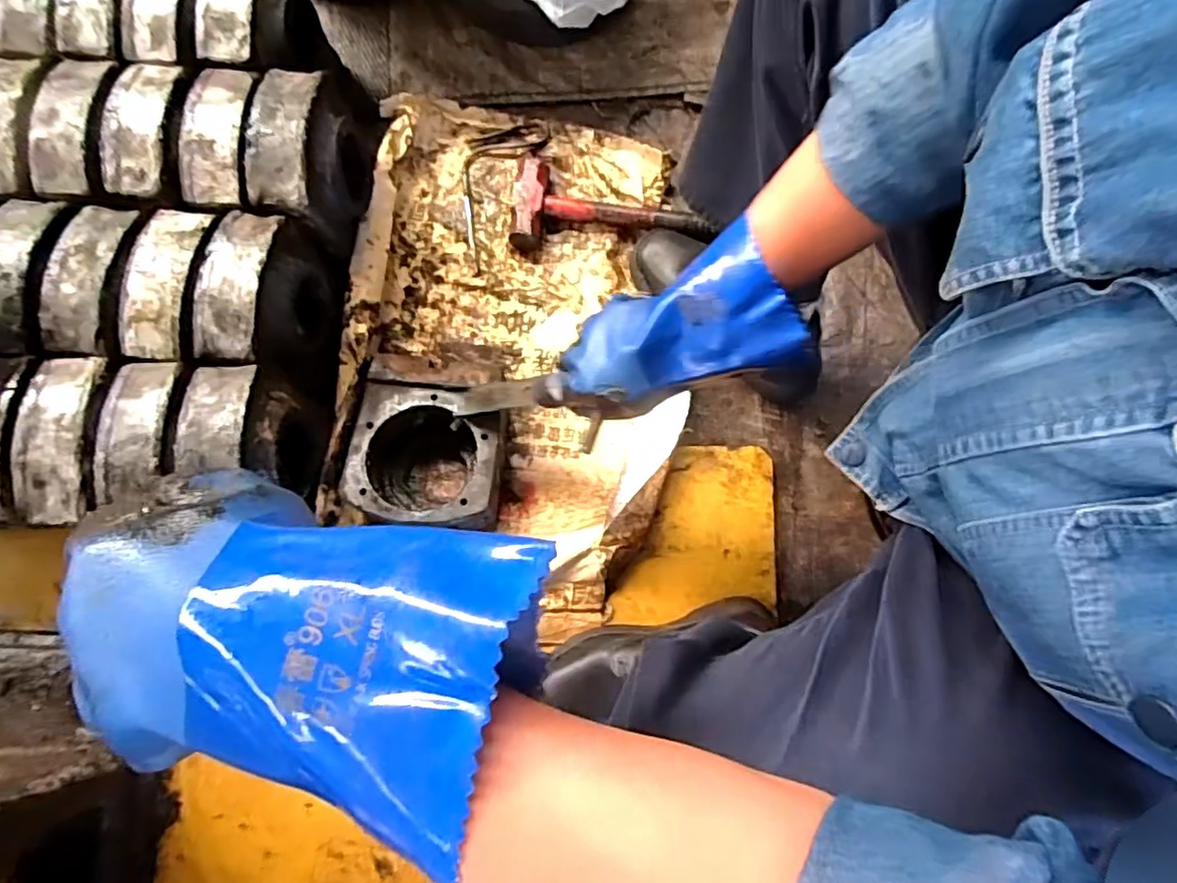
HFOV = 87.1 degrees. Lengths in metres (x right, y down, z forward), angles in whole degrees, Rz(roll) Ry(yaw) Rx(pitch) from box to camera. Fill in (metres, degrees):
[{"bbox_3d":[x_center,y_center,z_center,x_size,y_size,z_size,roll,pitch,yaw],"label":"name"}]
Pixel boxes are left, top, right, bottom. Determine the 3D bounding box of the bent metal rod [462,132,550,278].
[{"bbox_3d":[-0.134,-0.329,0.816,0.084,0.011,0.207,26,79,5],"label":"bent metal rod"}]

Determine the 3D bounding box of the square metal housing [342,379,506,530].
[{"bbox_3d":[-0.178,0.012,0.703,0.161,0.083,0.159,5,78,1],"label":"square metal housing"}]

